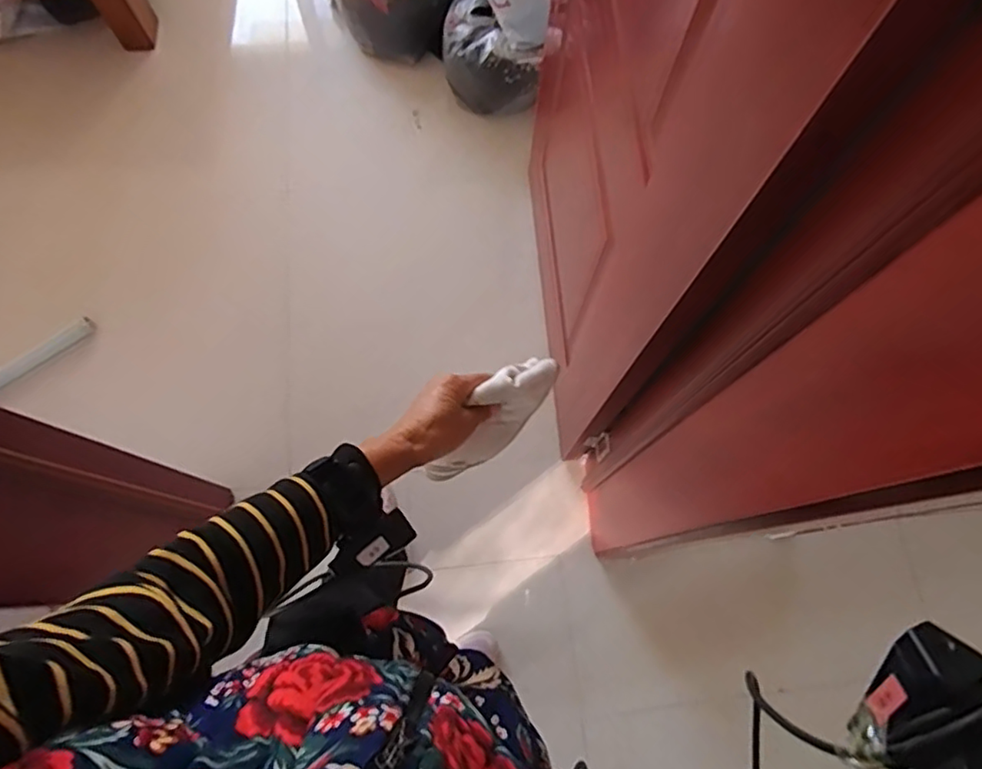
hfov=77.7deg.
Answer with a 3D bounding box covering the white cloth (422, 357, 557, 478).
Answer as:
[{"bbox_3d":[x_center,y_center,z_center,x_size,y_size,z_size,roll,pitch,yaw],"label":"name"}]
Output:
[{"bbox_3d":[0.001,0.034,0.593,0.154,0.113,0.039,-41,78,-12],"label":"white cloth"}]

